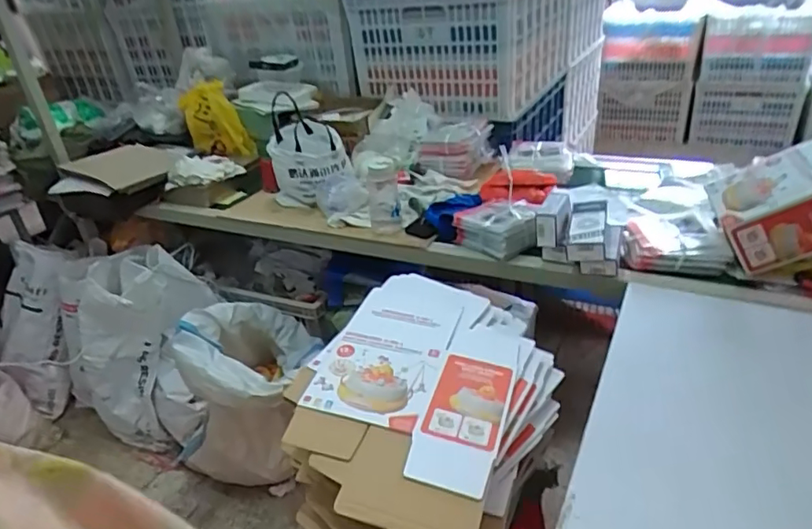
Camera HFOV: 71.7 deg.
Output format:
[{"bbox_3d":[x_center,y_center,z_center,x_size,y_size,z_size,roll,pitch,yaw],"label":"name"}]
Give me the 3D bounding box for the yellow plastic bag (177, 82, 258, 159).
[{"bbox_3d":[-0.555,-0.409,1.634,0.203,0.213,0.084,17,36,35],"label":"yellow plastic bag"}]

